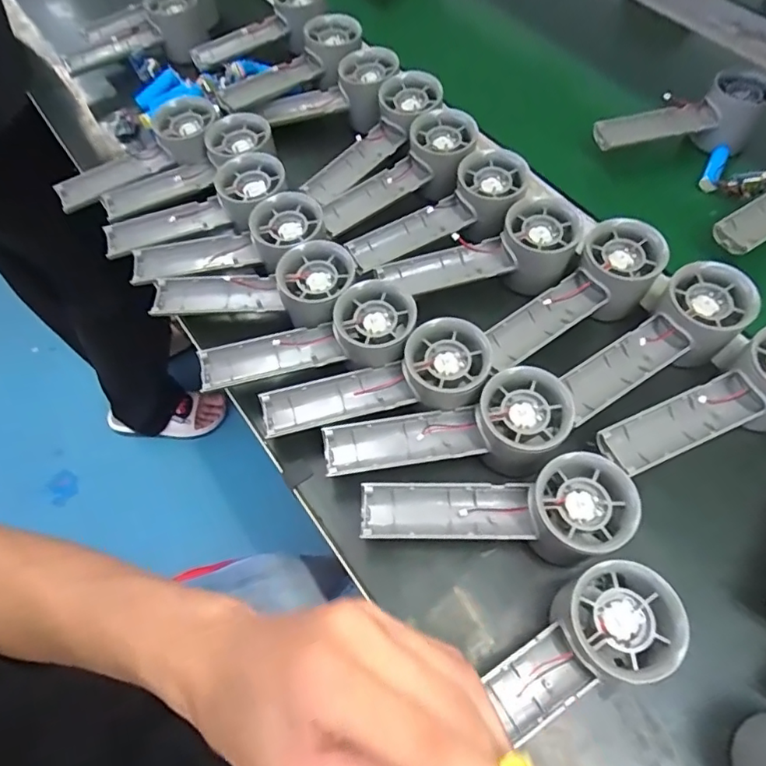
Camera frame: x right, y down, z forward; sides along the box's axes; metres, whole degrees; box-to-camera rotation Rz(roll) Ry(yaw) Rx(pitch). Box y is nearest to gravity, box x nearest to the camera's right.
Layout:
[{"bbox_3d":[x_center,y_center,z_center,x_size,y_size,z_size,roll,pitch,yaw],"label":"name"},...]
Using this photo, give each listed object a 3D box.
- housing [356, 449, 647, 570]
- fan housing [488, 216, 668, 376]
[{"bbox_3d":[0.069,0.083,0.330,0.156,0.047,0.054,-5,61,13],"label":"housing"},{"bbox_3d":[0.142,-0.061,0.406,0.144,0.048,0.053,-35,66,-1],"label":"fan housing"}]

